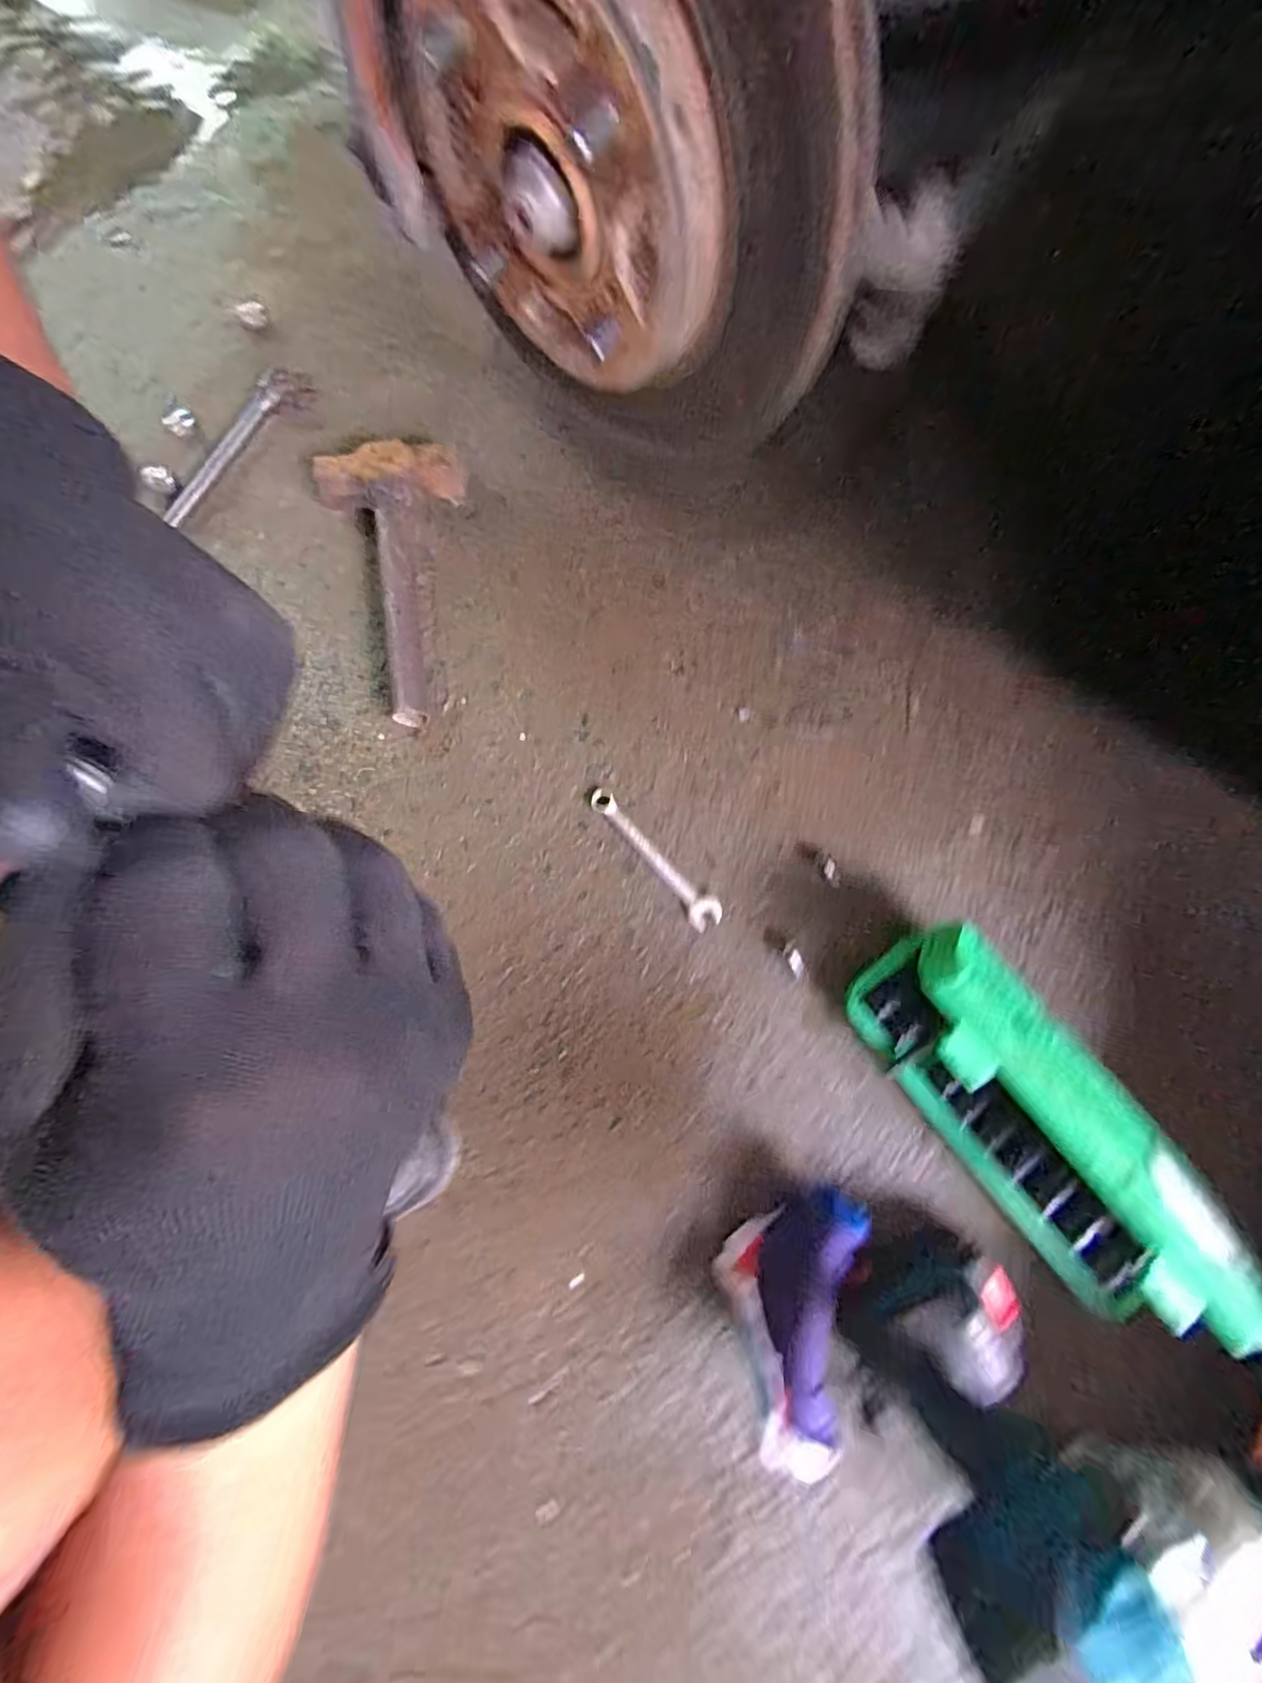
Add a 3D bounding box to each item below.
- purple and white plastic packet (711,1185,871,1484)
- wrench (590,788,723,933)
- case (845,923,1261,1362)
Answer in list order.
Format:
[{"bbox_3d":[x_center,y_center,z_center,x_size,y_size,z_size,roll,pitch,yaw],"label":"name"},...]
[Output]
[{"bbox_3d":[0.108,0.326,0.426,0.087,0.067,0.152,17,80,4],"label":"purple and white plastic packet"},{"bbox_3d":[0.018,0.015,0.516,0.028,0.006,0.150,-43,82,-7],"label":"wrench"},{"bbox_3d":[0.290,0.192,0.427,0.112,0.108,0.281,-38,81,-6],"label":"case"}]

